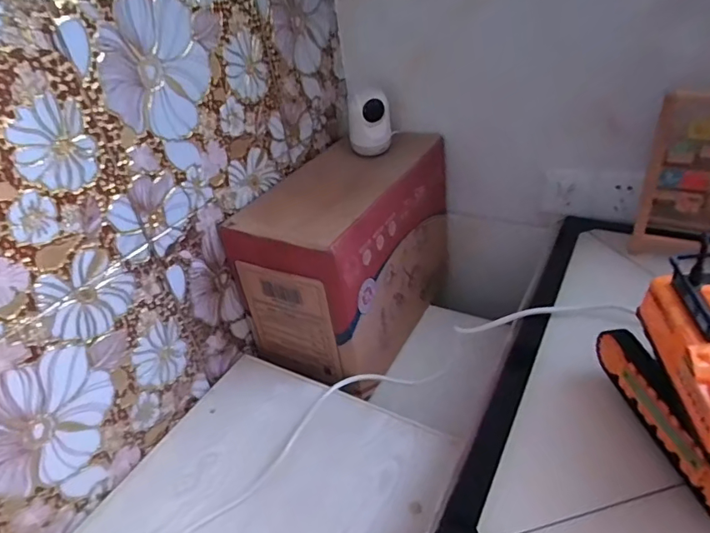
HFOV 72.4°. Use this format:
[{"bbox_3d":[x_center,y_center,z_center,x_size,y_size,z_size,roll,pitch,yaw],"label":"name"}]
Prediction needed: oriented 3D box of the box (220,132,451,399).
[{"bbox_3d":[-0.002,-0.025,0.832,0.196,0.273,0.365,14,40,29],"label":"box"}]

